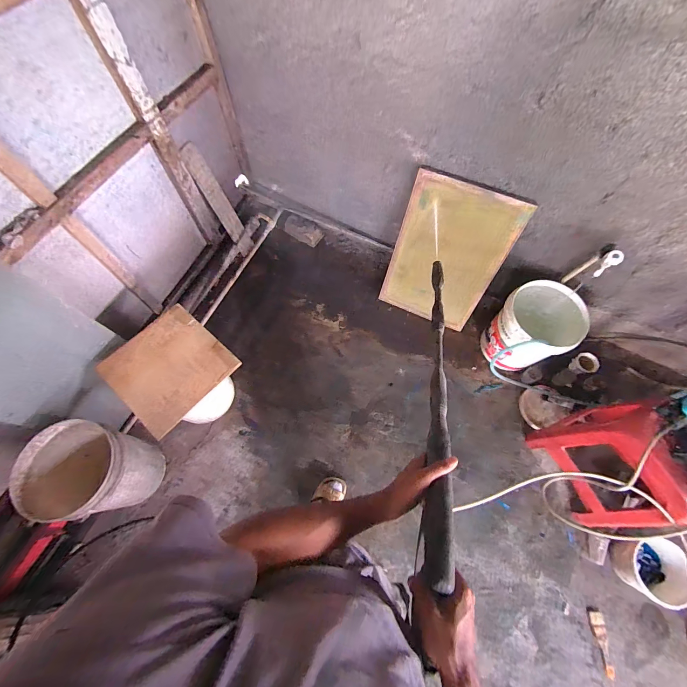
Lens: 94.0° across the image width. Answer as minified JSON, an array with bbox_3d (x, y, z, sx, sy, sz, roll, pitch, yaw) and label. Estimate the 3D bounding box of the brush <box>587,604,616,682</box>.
[{"bbox_3d":[0.910,1.047,1.126,0.050,0.016,0.193,1,67,-1],"label":"brush"}]

